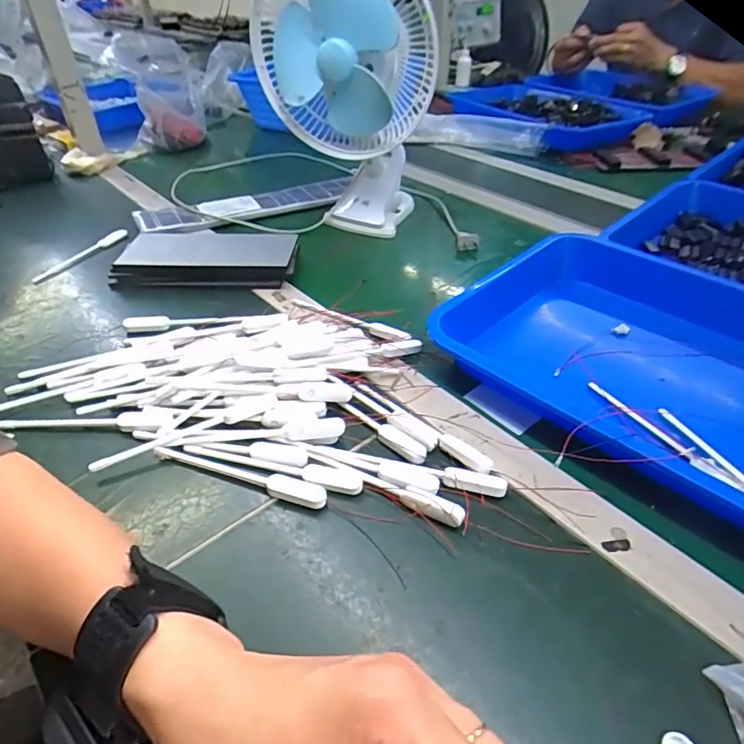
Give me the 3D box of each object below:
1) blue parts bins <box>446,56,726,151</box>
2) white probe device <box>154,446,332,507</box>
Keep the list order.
[{"bbox_3d":[0.428,-0.568,1.097,0.541,0.061,0.383,-18,43,-19],"label":"blue parts bins"},{"bbox_3d":[-0.100,0.076,0.381,0.141,0.005,0.017,11,41,14],"label":"white probe device"}]

